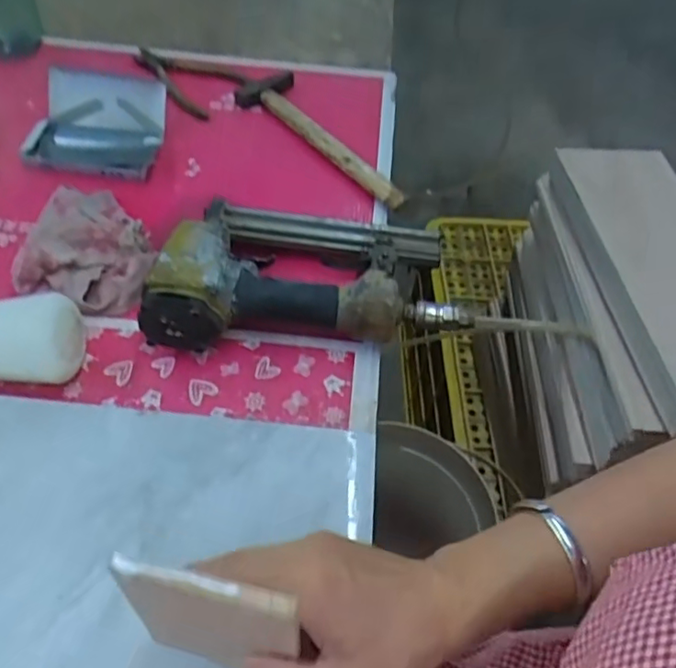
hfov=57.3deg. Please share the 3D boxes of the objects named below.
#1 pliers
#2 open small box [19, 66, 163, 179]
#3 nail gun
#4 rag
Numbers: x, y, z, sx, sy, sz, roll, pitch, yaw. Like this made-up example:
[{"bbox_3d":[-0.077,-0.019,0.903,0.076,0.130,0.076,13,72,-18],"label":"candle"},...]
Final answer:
[{"bbox_3d":[-0.186,-0.300,0.723,0.136,0.021,0.072,29,55,17],"label":"pliers"},{"bbox_3d":[-0.248,-0.216,0.628,0.128,0.053,0.111,4,52,-2],"label":"open small box"},{"bbox_3d":[-0.025,-0.057,0.518,0.245,0.064,0.156,1,52,-5],"label":"nail gun"},{"bbox_3d":[-0.223,-0.080,0.537,0.109,0.037,0.148,-13,54,-15],"label":"rag"}]

